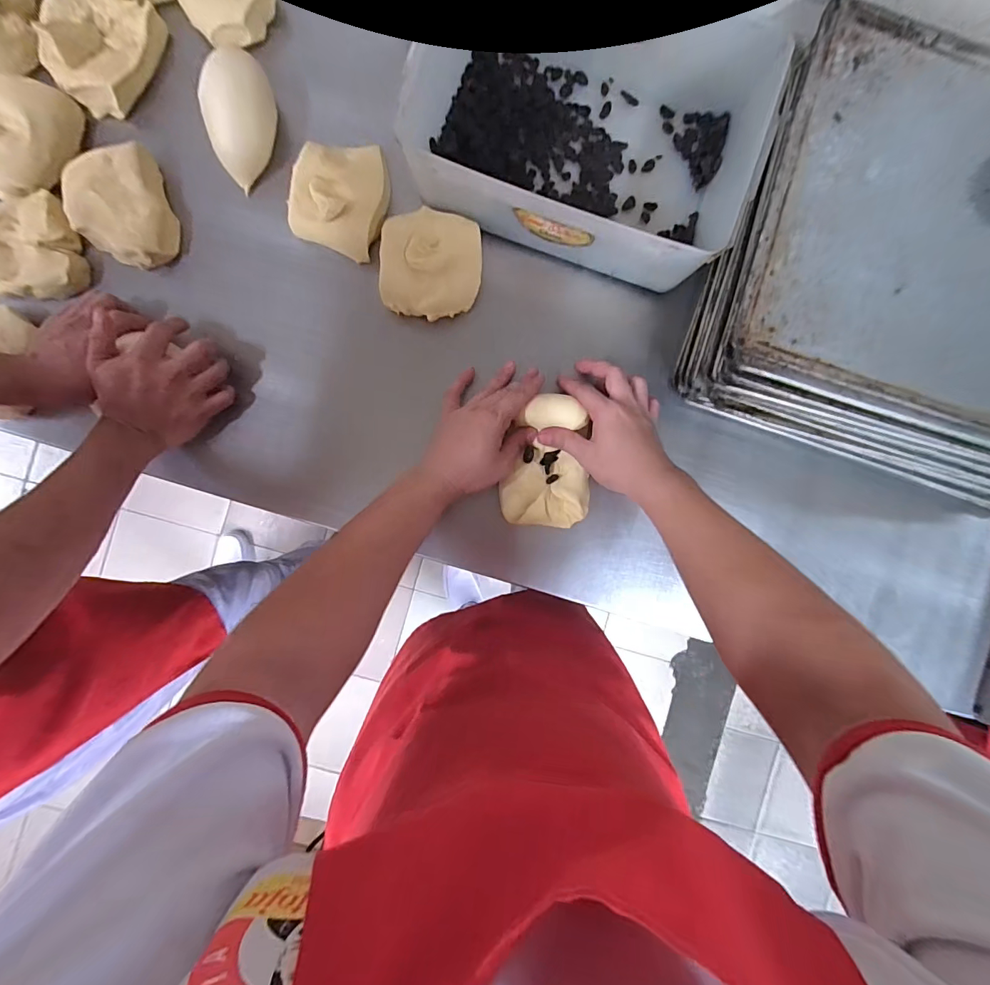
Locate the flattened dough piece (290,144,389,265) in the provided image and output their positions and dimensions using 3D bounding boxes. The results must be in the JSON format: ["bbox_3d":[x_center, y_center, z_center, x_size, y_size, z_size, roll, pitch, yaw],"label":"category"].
[{"bbox_3d":[-0.170,-0.333,0.489,0.097,0.039,0.124,19,91,-2],"label":"flattened dough piece"}]

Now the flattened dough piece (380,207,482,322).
[{"bbox_3d":[-0.070,-0.257,0.484,0.108,0.029,0.115,1,92,-2],"label":"flattened dough piece"}]

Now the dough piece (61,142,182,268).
[{"bbox_3d":[-0.405,-0.307,0.476,0.094,0.038,0.120,-14,92,-1],"label":"dough piece"}]

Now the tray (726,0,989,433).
[{"bbox_3d":[0.473,-0.220,0.400,0.458,0.024,0.337,16,91,-2],"label":"tray"}]

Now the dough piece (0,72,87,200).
[{"bbox_3d":[-0.506,-0.377,0.468,0.078,0.042,0.124,22,91,-2],"label":"dough piece"}]

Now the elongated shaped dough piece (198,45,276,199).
[{"bbox_3d":[-0.280,-0.406,0.476,0.062,0.050,0.123,11,91,-2],"label":"elongated shaped dough piece"}]

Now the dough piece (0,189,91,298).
[{"bbox_3d":[-0.516,-0.262,0.472,0.125,0.037,0.103,-11,92,-2],"label":"dough piece"}]

